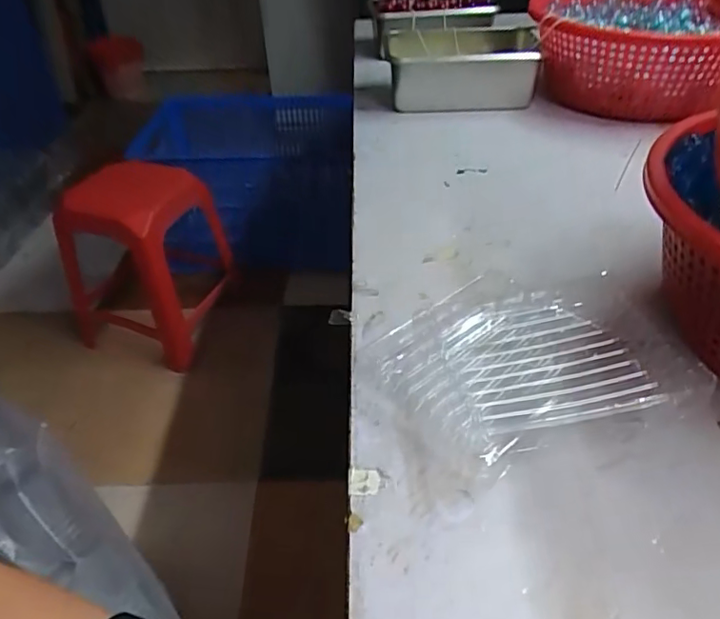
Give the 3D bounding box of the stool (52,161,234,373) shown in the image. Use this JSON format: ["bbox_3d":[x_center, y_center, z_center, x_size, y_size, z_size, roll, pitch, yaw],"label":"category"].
[{"bbox_3d":[-0.582,-0.133,1.439,0.375,0.437,0.319,11,43,16],"label":"stool"}]

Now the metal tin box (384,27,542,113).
[{"bbox_3d":[0.175,-0.413,0.932,0.248,0.100,0.229,-5,39,0],"label":"metal tin box"}]

